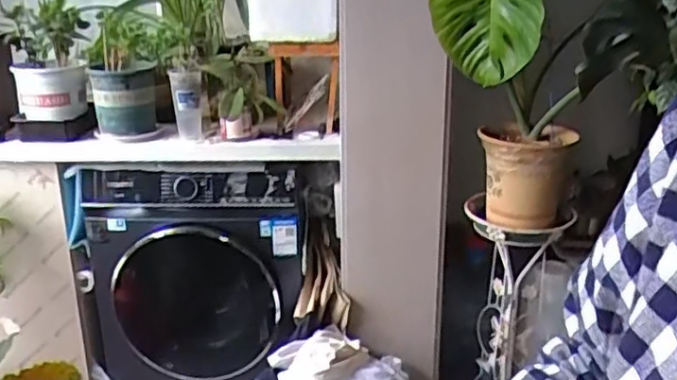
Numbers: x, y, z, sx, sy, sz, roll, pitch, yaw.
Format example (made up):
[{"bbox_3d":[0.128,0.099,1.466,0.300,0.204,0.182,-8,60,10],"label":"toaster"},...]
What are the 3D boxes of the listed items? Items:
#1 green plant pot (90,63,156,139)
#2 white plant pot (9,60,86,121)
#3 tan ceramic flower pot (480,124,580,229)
[{"bbox_3d":[-0.555,-0.237,1.750,0.153,0.174,0.149,-9,23,-15],"label":"green plant pot"},{"bbox_3d":[-0.749,-0.259,1.754,0.162,0.146,0.126,-15,26,-28],"label":"white plant pot"},{"bbox_3d":[0.463,-0.044,1.675,0.212,0.207,0.228,-2,22,1],"label":"tan ceramic flower pot"}]

